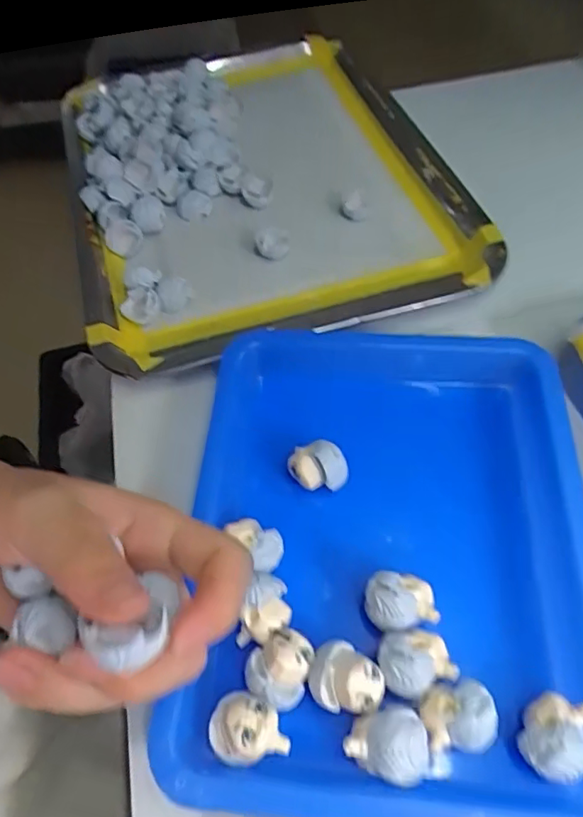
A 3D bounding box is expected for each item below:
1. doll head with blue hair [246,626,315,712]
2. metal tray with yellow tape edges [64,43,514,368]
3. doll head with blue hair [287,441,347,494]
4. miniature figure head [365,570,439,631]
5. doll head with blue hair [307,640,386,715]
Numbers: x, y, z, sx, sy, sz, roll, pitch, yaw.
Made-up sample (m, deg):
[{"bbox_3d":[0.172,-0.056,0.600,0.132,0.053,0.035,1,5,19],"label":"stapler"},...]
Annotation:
[{"bbox_3d":[-0.004,0.104,0.223,0.024,0.020,0.027,28,62,21],"label":"doll head with blue hair"},{"bbox_3d":[-0.039,-0.184,0.414,0.253,0.041,0.359,-19,56,-8],"label":"metal tray with yellow tape edges"},{"bbox_3d":[0.013,0.030,0.273,0.020,0.024,0.027,-39,61,-20],"label":"doll head with blue hair"},{"bbox_3d":[0.046,0.084,0.238,0.028,0.025,0.022,-11,55,-3],"label":"miniature figure head"},{"bbox_3d":[0.022,0.109,0.222,0.028,0.025,0.024,19,59,17],"label":"doll head with blue hair"}]

